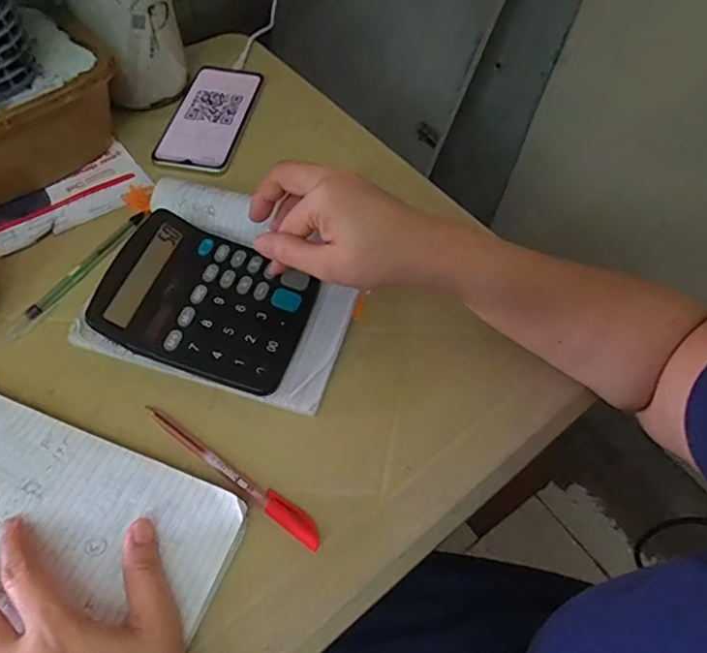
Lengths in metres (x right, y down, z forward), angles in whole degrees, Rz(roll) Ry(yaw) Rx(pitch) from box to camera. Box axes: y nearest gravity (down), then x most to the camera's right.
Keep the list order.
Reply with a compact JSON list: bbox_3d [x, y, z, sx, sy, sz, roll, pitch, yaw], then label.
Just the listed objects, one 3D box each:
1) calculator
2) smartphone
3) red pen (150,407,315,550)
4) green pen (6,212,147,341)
[{"bbox_3d":[-0.108,-0.022,0.416,0.140,0.038,0.116,16,57,9],"label":"calculator"},{"bbox_3d":[-0.147,-0.217,0.565,0.077,0.010,0.159,9,56,5],"label":"smartphone"},{"bbox_3d":[-0.083,0.097,0.369,0.148,0.010,0.014,30,60,18],"label":"red pen"},{"bbox_3d":[-0.225,-0.046,0.454,0.013,0.008,0.148,24,58,14],"label":"green pen"}]

